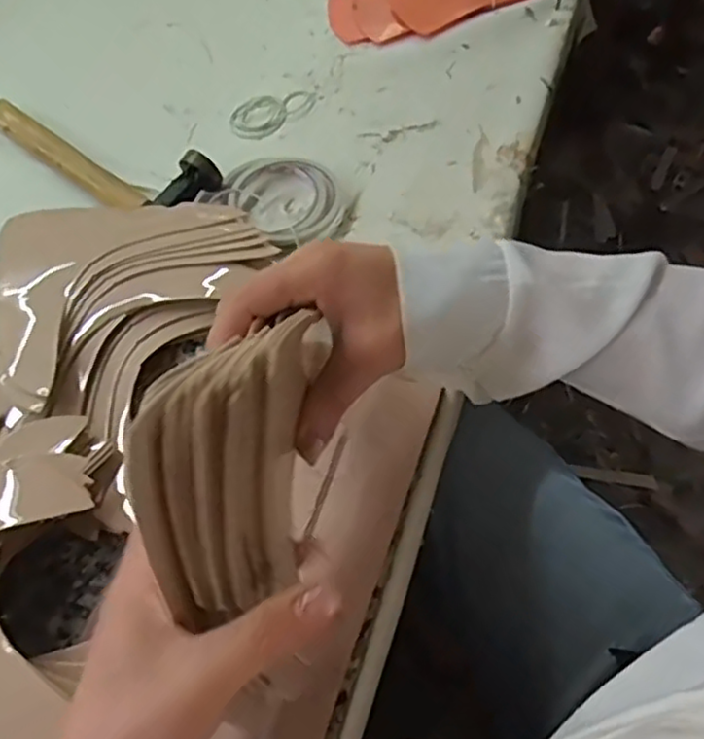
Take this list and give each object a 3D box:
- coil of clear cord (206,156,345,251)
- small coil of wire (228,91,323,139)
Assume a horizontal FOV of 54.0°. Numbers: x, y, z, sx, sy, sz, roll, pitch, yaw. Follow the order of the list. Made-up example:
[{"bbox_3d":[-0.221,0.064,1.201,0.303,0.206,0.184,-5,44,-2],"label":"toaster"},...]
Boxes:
[{"bbox_3d":[-0.057,-0.139,0.555,0.097,0.022,0.092,-1,60,2],"label":"coil of clear cord"},{"bbox_3d":[-0.071,-0.236,0.627,0.084,0.004,0.043,-34,64,-15],"label":"small coil of wire"}]

